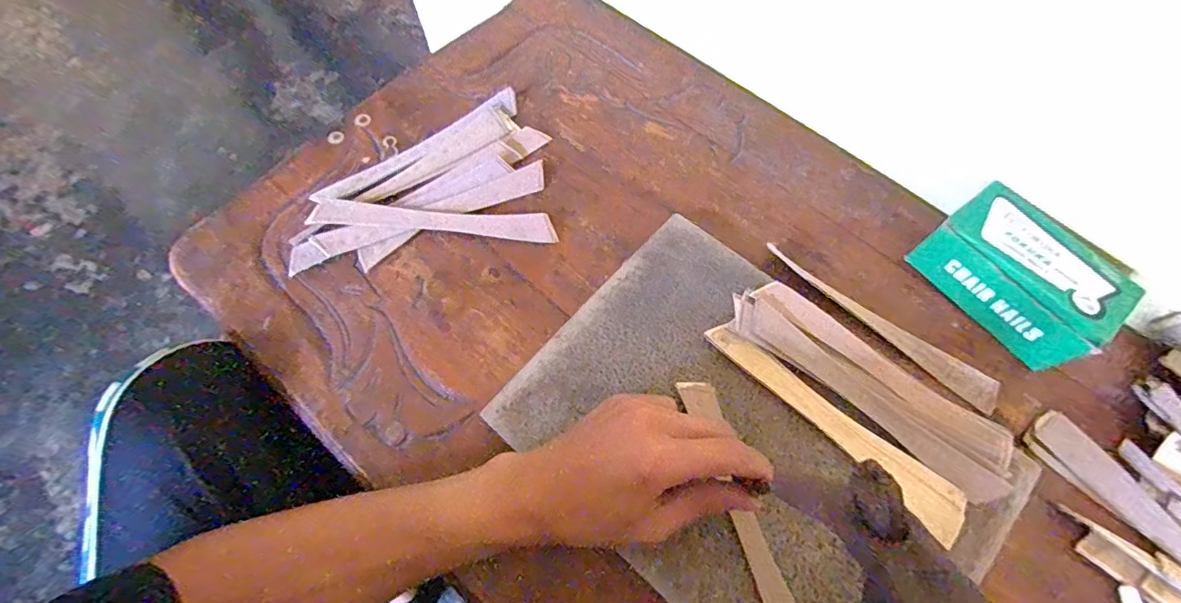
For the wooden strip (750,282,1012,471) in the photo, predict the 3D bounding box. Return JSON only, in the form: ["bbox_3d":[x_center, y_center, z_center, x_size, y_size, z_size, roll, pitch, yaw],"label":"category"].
[{"bbox_3d":[0.192,0.044,0.356,0.180,0.005,0.027,37,70,14],"label":"wooden strip"}]

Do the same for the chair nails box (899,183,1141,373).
[{"bbox_3d":[0.311,-0.020,0.386,0.075,0.053,0.118,-37,72,-14],"label":"chair nails box"}]

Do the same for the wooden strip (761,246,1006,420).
[{"bbox_3d":[0.212,0.013,0.391,0.183,0.013,0.021,40,73,16],"label":"wooden strip"}]

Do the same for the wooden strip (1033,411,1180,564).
[{"bbox_3d":[0.373,0.152,0.331,0.028,0.009,0.197,-37,68,-11],"label":"wooden strip"}]

